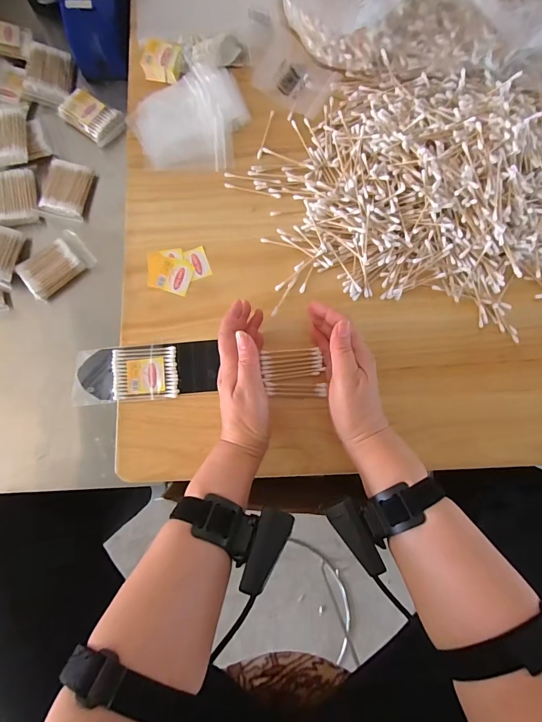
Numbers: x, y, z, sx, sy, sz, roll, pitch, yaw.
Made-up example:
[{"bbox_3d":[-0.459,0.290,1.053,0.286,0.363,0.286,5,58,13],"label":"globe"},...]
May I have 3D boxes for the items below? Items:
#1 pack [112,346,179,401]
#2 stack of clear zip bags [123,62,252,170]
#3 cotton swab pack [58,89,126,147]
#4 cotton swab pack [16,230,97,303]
[{"bbox_3d":[-0.145,0.014,0.426,0.073,0.009,0.059,-3,80,-2],"label":"pack"},{"bbox_3d":[-0.105,-0.311,0.473,0.140,0.016,0.131,1,80,-1],"label":"stack of clear zip bags"},{"bbox_3d":[-0.253,-0.347,0.524,0.081,0.018,0.053,38,81,5],"label":"cotton swab pack"},{"bbox_3d":[-0.286,-0.129,0.490,0.089,0.022,0.055,-41,84,-7],"label":"cotton swab pack"}]

